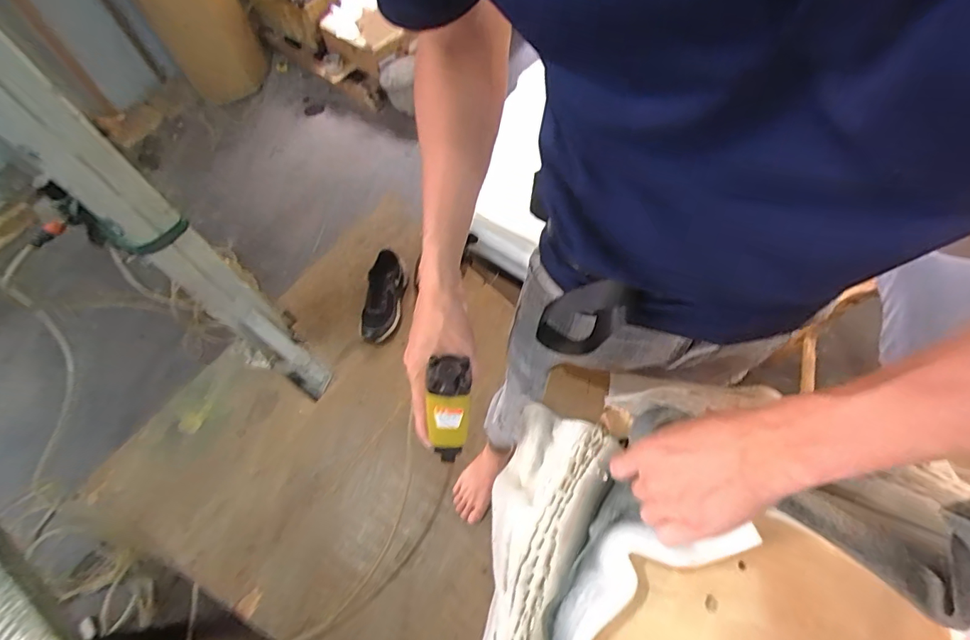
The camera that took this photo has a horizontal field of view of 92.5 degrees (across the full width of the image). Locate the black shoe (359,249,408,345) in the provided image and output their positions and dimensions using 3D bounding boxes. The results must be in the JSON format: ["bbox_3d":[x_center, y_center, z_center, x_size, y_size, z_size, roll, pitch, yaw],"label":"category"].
[{"bbox_3d":[-0.303,-0.056,1.375,0.108,0.092,0.259,15,64,11],"label":"black shoe"}]

